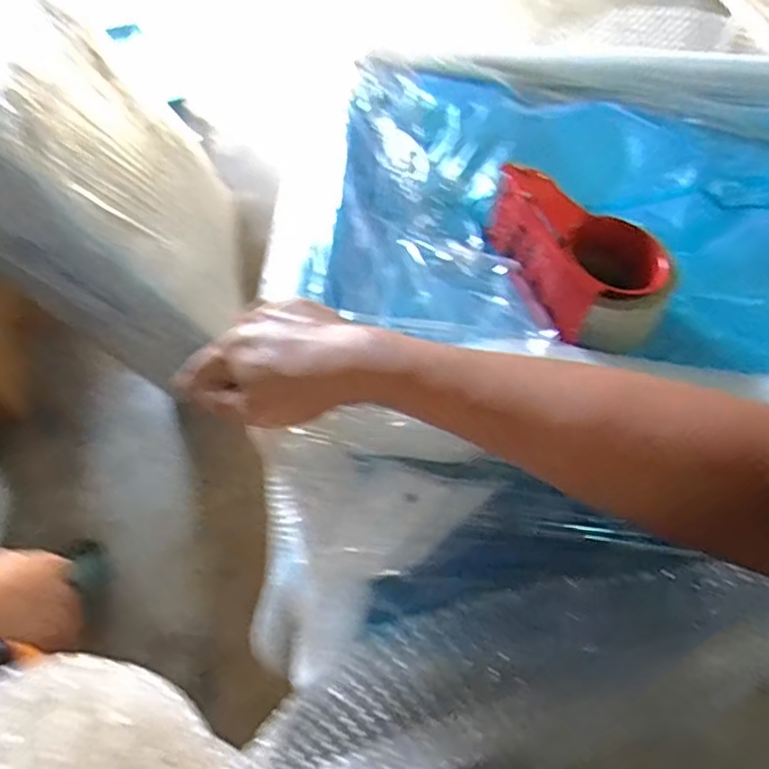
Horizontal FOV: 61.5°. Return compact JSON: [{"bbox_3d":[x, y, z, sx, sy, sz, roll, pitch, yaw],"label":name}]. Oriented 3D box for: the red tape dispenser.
[{"bbox_3d":[0.150,-0.102,0.498,0.098,0.049,0.157,-15,55,-13],"label":"red tape dispenser"}]

